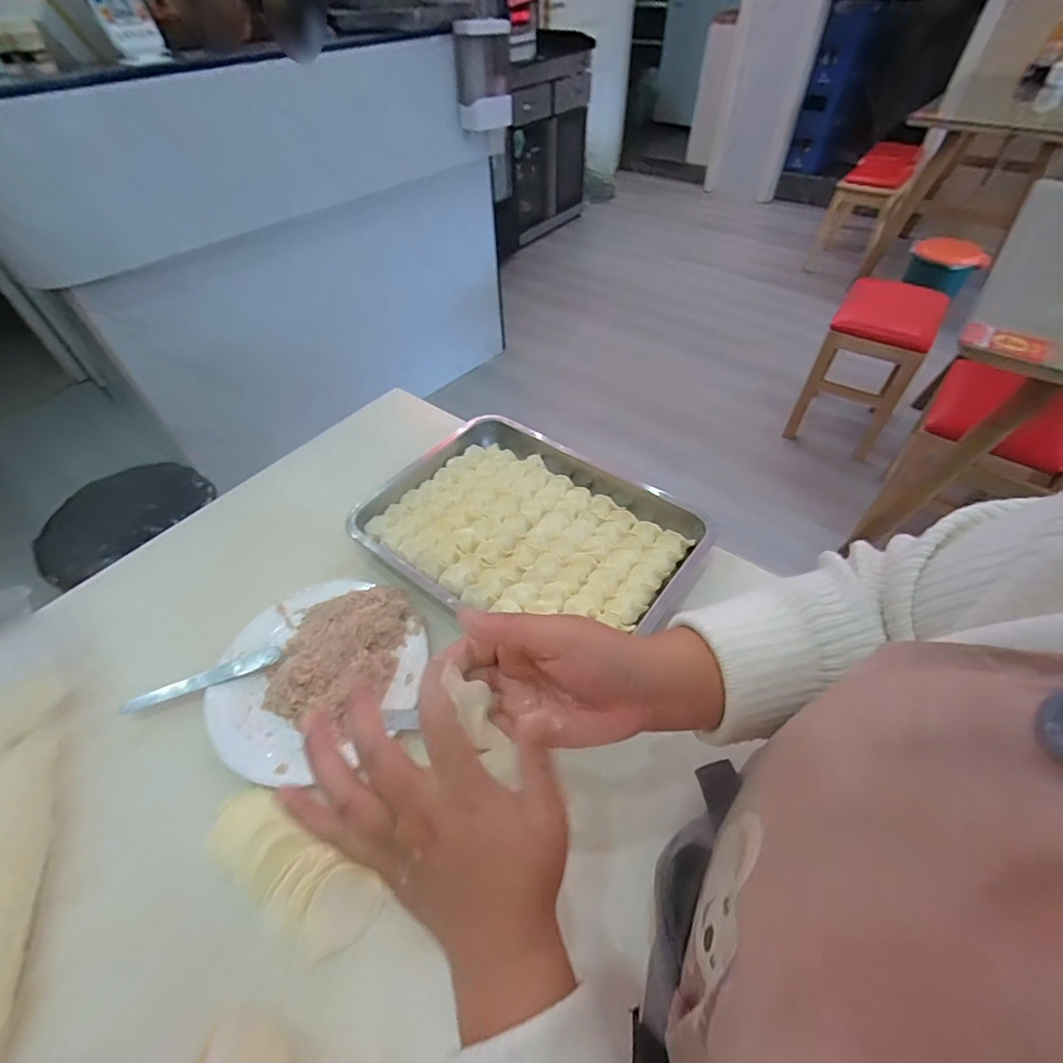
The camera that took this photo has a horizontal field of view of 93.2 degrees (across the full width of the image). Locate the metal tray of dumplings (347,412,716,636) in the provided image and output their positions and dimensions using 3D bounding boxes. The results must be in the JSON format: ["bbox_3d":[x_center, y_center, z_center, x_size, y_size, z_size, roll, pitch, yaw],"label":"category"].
[{"bbox_3d":[-0.007,-0.006,0.646,0.406,0.038,0.293,28,55,23],"label":"metal tray of dumplings"}]

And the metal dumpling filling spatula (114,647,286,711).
[{"bbox_3d":[-0.344,0.157,0.534,0.146,0.006,0.024,-21,52,-16],"label":"metal dumpling filling spatula"}]

